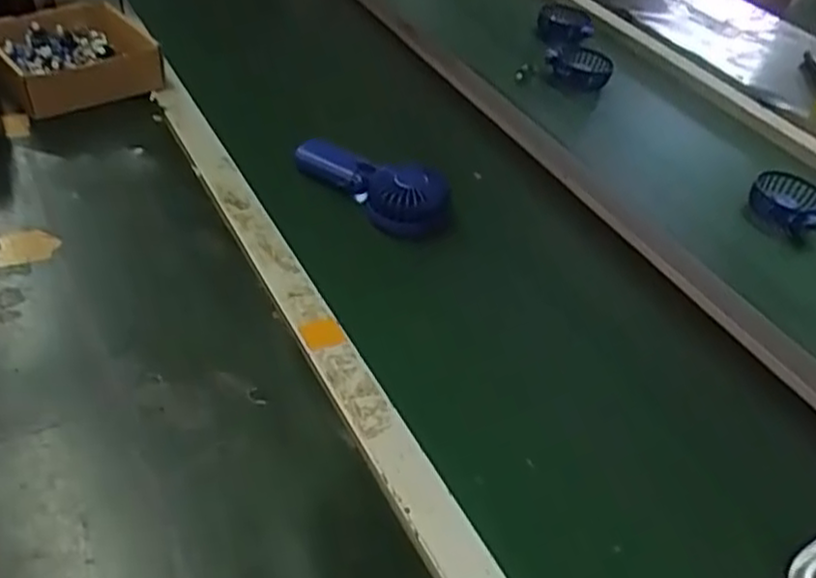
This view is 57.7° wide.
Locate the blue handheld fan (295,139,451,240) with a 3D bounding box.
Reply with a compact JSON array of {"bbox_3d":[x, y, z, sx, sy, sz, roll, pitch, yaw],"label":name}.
[{"bbox_3d":[-0.041,-0.111,0.792,0.174,0.073,0.074,25,44,18],"label":"blue handheld fan"}]

